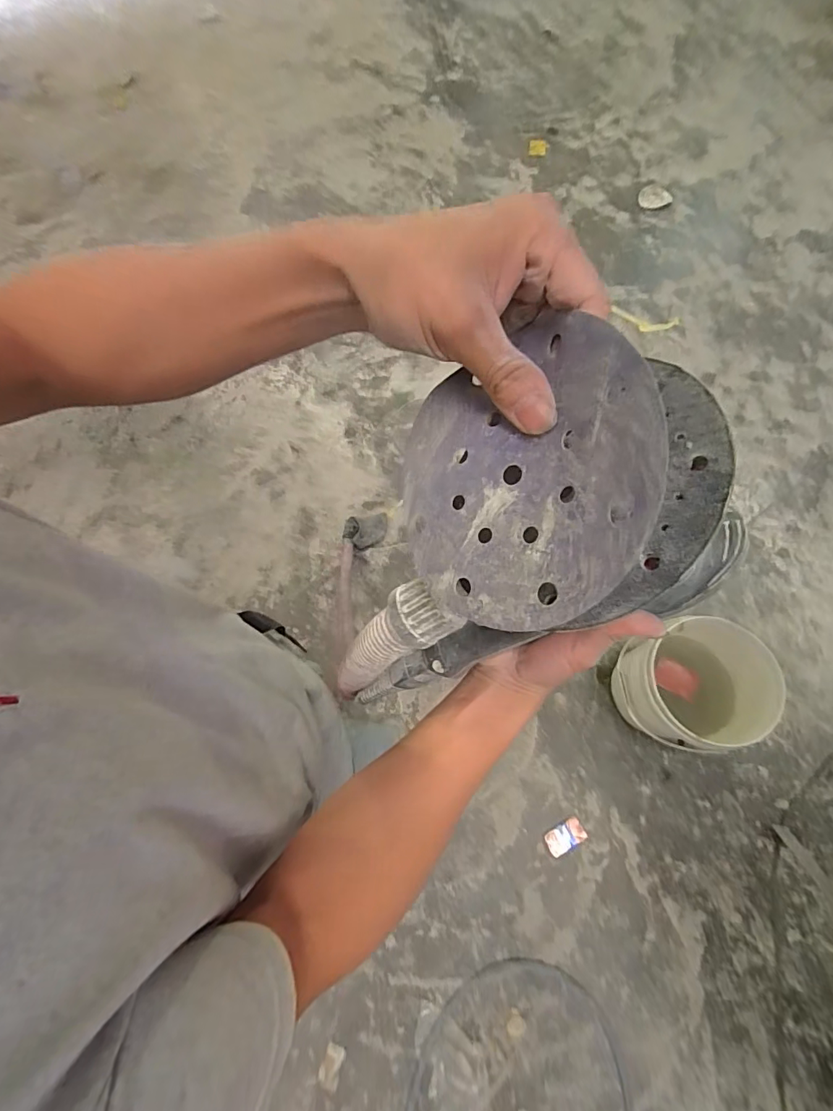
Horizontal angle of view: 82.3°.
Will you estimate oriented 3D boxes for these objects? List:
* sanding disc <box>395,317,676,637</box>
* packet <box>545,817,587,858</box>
[{"bbox_3d":[0.044,-0.036,0.226,0.136,0.014,0.138,-4,84,46],"label":"sanding disc"},{"bbox_3d":[0.401,0.760,1.288,0.108,0.010,0.059,-28,72,-8],"label":"packet"}]

